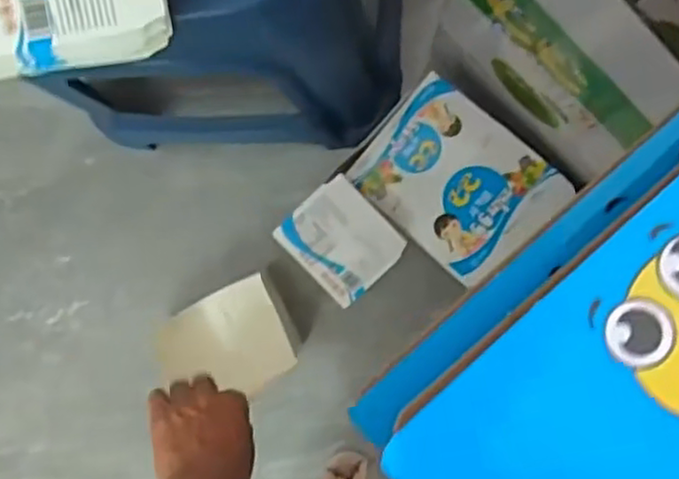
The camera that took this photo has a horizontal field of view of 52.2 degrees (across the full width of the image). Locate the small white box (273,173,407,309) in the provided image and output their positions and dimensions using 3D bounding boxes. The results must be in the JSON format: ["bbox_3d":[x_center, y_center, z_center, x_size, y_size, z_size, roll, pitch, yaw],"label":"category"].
[{"bbox_3d":[0.003,0.001,0.687,0.091,0.037,0.103,-44,89,7],"label":"small white box"}]

